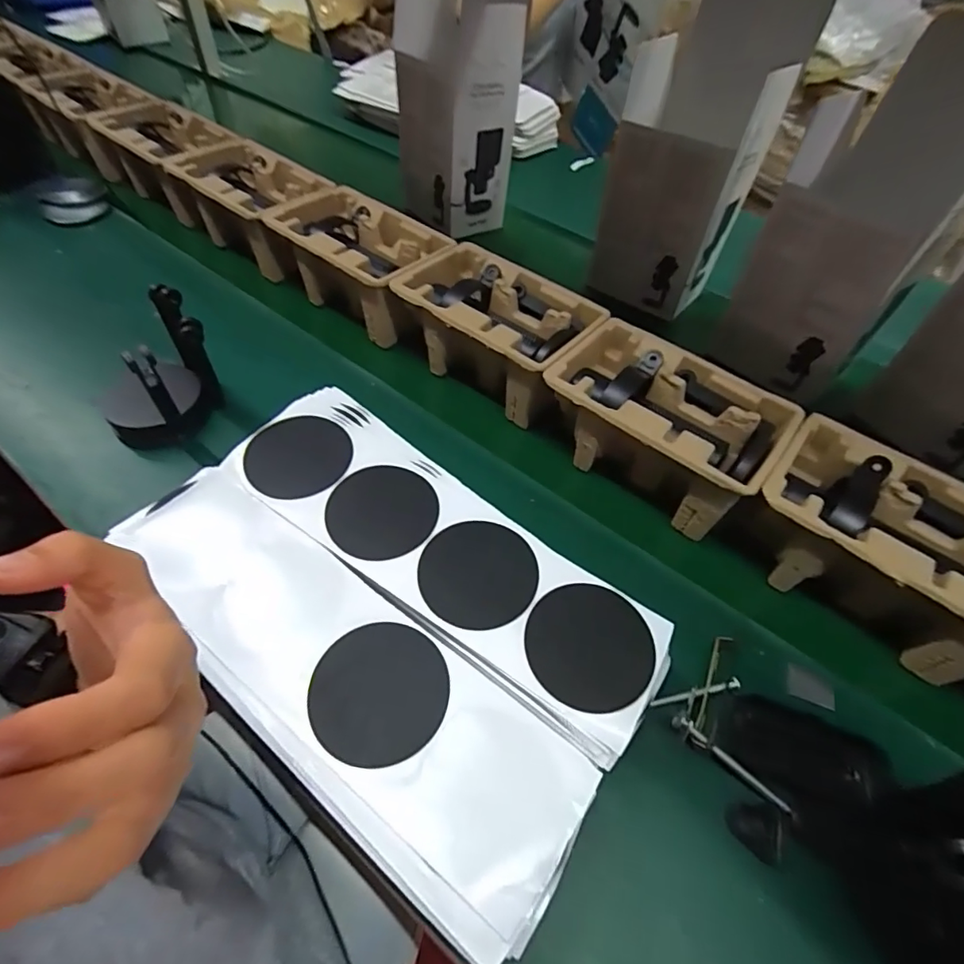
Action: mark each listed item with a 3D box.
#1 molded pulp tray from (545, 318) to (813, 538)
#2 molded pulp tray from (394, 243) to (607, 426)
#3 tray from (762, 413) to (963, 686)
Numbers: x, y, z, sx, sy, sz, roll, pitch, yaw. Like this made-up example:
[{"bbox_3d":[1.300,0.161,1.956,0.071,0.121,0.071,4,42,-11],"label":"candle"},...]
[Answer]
[{"bbox_3d":[0.189,-0.060,0.557,0.223,0.101,0.144,34,60,20],"label":"molded pulp tray"},{"bbox_3d":[0.016,-0.182,0.649,0.225,0.119,0.144,36,61,21],"label":"molded pulp tray"},{"bbox_3d":[0.370,0.056,0.476,0.229,0.096,0.148,34,60,20],"label":"tray"}]

